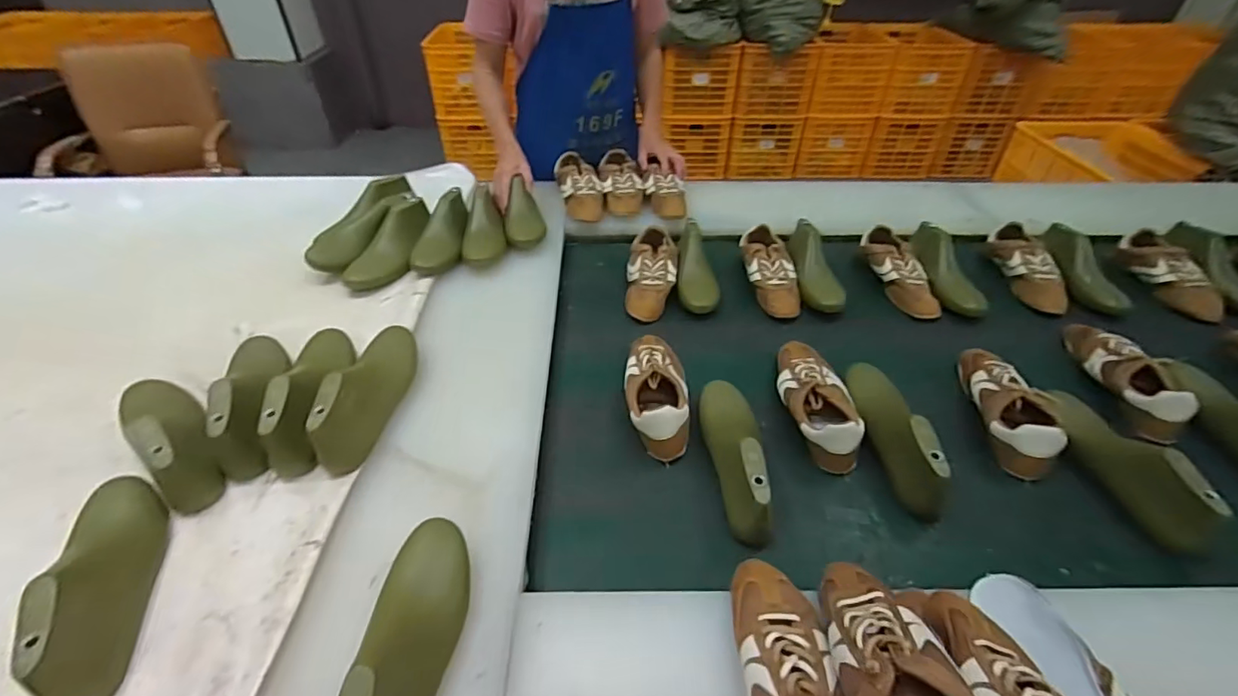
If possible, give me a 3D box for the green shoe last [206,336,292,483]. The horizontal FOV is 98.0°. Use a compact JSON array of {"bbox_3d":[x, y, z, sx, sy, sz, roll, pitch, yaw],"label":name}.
[{"bbox_3d":[-0.523,0.056,0.771,0.083,0.093,0.265,-17,44,-18],"label":"green shoe last"}]

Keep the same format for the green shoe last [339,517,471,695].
[{"bbox_3d":[-0.204,0.281,0.506,0.075,0.096,0.256,5,42,5],"label":"green shoe last"}]

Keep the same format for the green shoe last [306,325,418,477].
[{"bbox_3d":[-0.353,0.049,0.776,0.075,0.093,0.261,-1,42,-2],"label":"green shoe last"}]

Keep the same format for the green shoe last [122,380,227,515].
[{"bbox_3d":[-0.600,0.104,0.718,0.266,0.086,0.083,30,49,29],"label":"green shoe last"}]

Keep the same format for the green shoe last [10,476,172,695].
[{"bbox_3d":[-0.549,0.230,0.569,0.074,0.089,0.270,-21,46,-23],"label":"green shoe last"}]

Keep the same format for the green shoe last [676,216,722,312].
[{"bbox_3d":[0.161,-0.163,1.099,0.082,0.082,0.239,3,42,3],"label":"green shoe last"}]

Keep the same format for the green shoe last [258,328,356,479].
[{"bbox_3d":[-0.441,0.049,0.776,0.074,0.098,0.267,-7,42,-8],"label":"green shoe last"}]

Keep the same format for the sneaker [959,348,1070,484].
[{"bbox_3d":[0.592,0.082,0.835,0.092,0.075,0.248,2,42,2],"label":"sneaker"}]

